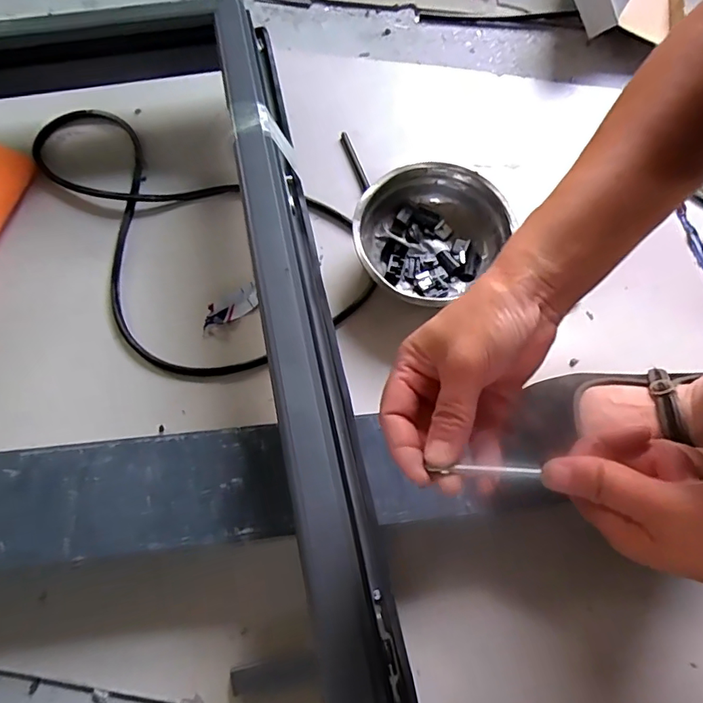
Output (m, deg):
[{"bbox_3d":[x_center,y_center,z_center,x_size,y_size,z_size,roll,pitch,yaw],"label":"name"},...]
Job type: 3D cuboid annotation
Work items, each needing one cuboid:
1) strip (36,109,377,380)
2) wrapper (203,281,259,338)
[{"bbox_3d":[-0.192,-0.181,0.625,0.293,0.013,0.461,-30,70,-13],"label":"strip"},{"bbox_3d":[-0.140,-0.049,0.574,0.075,0.007,0.029,-31,70,-14],"label":"wrapper"}]

